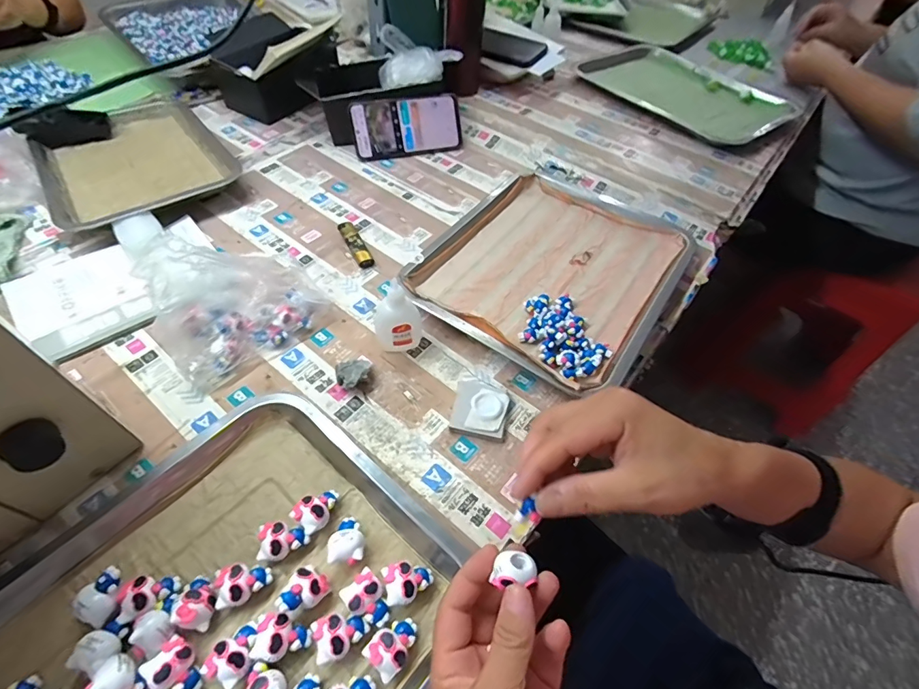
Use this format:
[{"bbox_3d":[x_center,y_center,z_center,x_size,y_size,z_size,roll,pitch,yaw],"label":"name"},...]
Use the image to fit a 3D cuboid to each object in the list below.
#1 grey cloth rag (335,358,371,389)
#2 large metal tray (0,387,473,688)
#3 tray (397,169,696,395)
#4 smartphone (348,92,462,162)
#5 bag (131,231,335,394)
[{"bbox_3d":[-0.101,0.027,0.427,0.038,0.016,0.028,-33,62,-26],"label":"grey cloth rag"},{"bbox_3d":[-0.185,0.201,0.275,0.271,0.021,0.348,36,58,21],"label":"large metal tray"},{"bbox_3d":[0.112,-0.096,0.531,0.268,0.030,0.312,30,56,17],"label":"tray"},{"bbox_3d":[-0.080,-0.333,0.673,0.164,0.082,0.008,-15,24,-12],"label":"smartphone"},{"bbox_3d":[-0.223,-0.052,0.430,0.149,0.092,0.103,-36,63,-27],"label":"bag"}]

